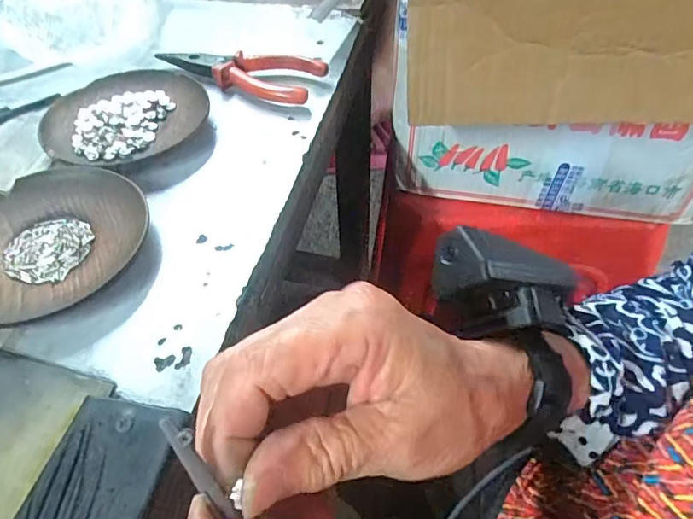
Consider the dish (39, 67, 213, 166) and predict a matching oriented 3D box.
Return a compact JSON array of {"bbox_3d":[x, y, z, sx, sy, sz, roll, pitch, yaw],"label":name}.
[{"bbox_3d":[-0.158,-0.105,0.370,0.109,0.017,0.107,-1,49,2],"label":"dish"}]

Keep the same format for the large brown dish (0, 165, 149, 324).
[{"bbox_3d":[-0.176,-0.012,0.296,0.100,0.015,0.110,-1,49,2],"label":"large brown dish"}]

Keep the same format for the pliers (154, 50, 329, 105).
[{"bbox_3d":[-0.089,-0.149,0.410,0.137,0.021,0.046,12,51,13],"label":"pliers"}]

